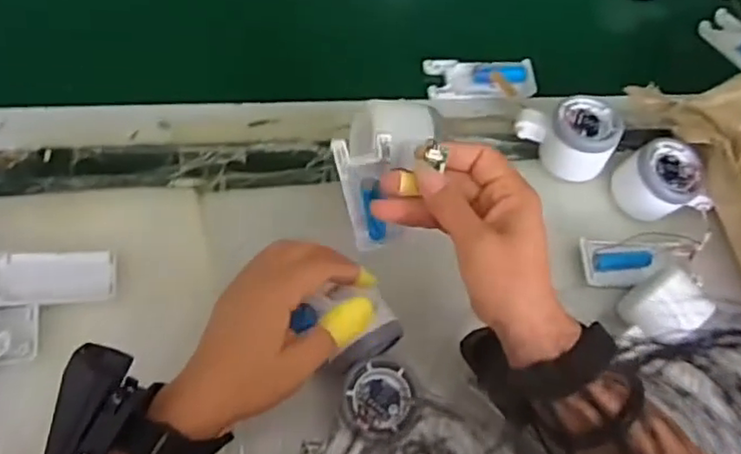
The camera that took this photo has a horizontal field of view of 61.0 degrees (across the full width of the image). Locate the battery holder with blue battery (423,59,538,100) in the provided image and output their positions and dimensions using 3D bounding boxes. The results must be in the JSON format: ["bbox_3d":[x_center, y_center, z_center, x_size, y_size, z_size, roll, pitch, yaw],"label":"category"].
[{"bbox_3d":[0.106,-0.140,0.598,0.104,0.019,0.048,-3,65,-4],"label":"battery holder with blue battery"}]

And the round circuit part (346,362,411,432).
[{"bbox_3d":[0.007,0.118,0.431,0.040,0.009,0.042,10,64,2],"label":"round circuit part"}]

